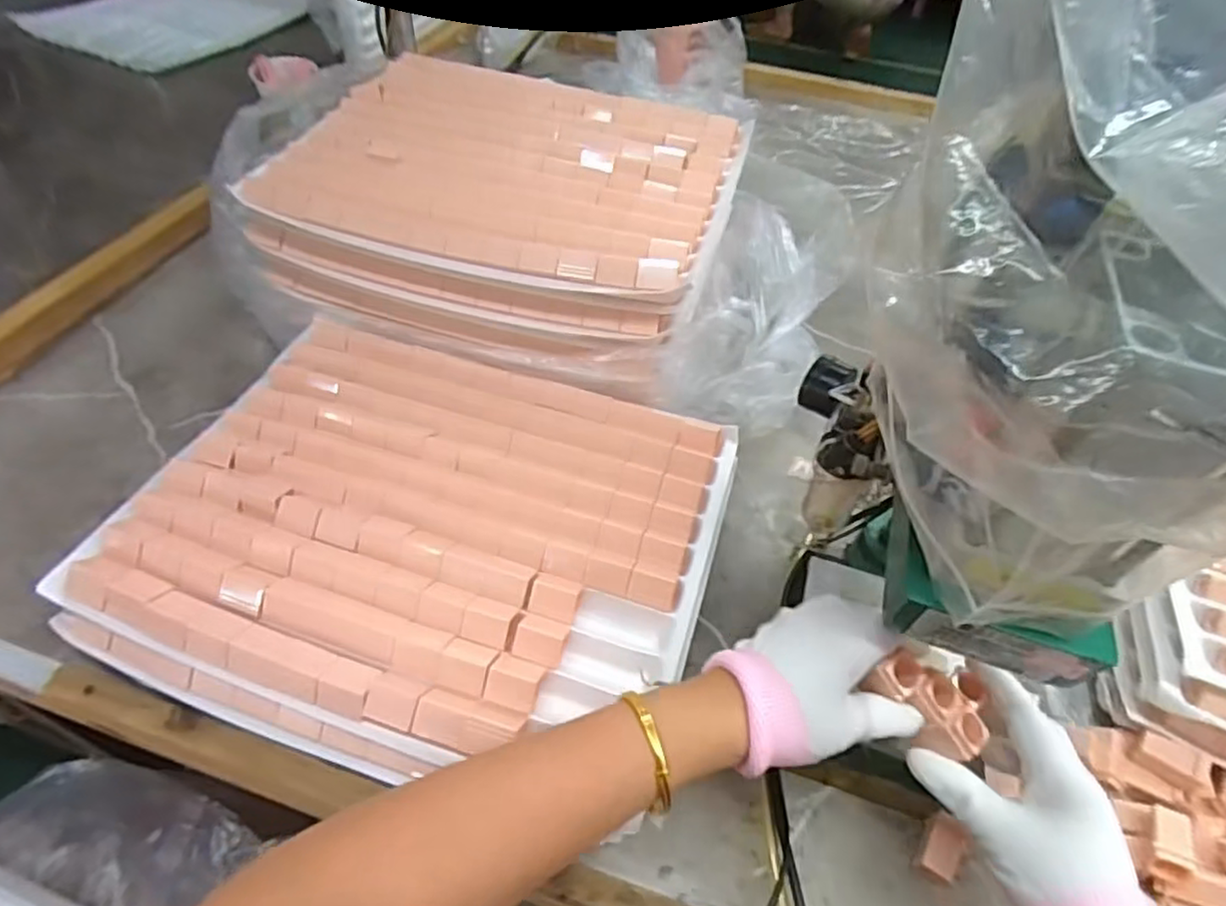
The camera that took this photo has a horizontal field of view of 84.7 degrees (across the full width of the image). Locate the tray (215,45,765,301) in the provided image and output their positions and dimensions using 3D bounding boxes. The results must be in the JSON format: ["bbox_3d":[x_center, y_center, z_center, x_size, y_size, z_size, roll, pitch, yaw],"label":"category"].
[{"bbox_3d":[-0.085,-0.258,0.603,0.382,0.038,0.312,13,50,10],"label":"tray"}]

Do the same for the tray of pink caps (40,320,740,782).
[{"bbox_3d":[-0.128,0.049,0.481,0.381,0.043,0.311,14,50,10],"label":"tray of pink caps"}]

